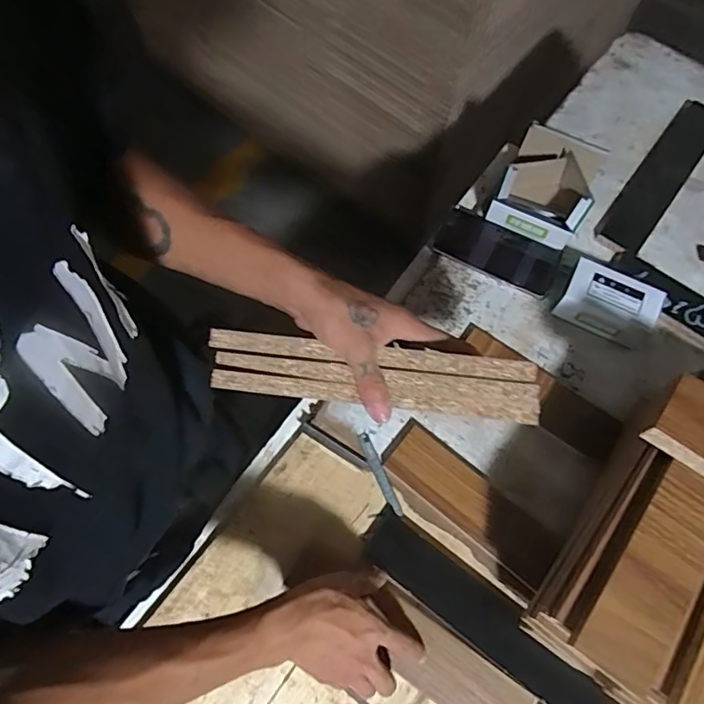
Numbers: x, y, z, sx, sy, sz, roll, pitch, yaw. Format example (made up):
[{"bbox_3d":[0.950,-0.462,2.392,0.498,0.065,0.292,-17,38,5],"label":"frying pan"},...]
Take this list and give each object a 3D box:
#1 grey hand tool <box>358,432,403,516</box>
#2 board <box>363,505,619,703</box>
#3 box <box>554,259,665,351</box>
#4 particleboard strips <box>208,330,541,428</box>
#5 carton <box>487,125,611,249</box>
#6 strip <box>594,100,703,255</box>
[{"bbox_3d":[0.032,0.139,0.616,0.013,0.006,0.100,-23,71,-8],"label":"grey hand tool"},{"bbox_3d":[0.141,0.279,0.561,0.296,0.016,0.061,35,73,12],"label":"board"},{"bbox_3d":[0.314,-0.059,0.667,0.111,0.055,0.074,26,72,9],"label":"box"},{"bbox_3d":[0.013,0.019,0.442,0.266,0.025,0.048,7,70,10],"label":"particleboard strips"},{"bbox_3d":[0.262,-0.220,0.724,0.114,0.059,0.150,25,72,9],"label":"carton"},{"bbox_3d":[0.438,-0.254,0.755,0.063,0.019,0.300,36,74,12],"label":"strip"}]

